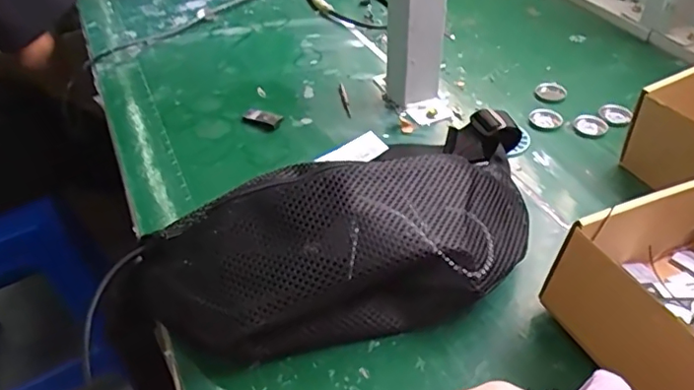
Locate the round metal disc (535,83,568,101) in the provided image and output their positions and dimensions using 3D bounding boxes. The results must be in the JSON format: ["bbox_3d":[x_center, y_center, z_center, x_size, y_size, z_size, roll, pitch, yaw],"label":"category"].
[{"bbox_3d":[0.218,-0.110,0.593,0.031,0.008,0.027,-19,44,-19],"label":"round metal disc"}]

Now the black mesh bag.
[{"bbox_3d":[0.023,0.019,0.387,0.320,0.084,0.142,-21,44,-22],"label":"black mesh bag"}]

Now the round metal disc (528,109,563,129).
[{"bbox_3d":[0.198,-0.077,0.558,0.031,0.004,0.030,11,42,14],"label":"round metal disc"}]

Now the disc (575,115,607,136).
[{"bbox_3d":[0.242,-0.070,0.553,0.030,0.009,0.030,11,42,14],"label":"disc"}]

